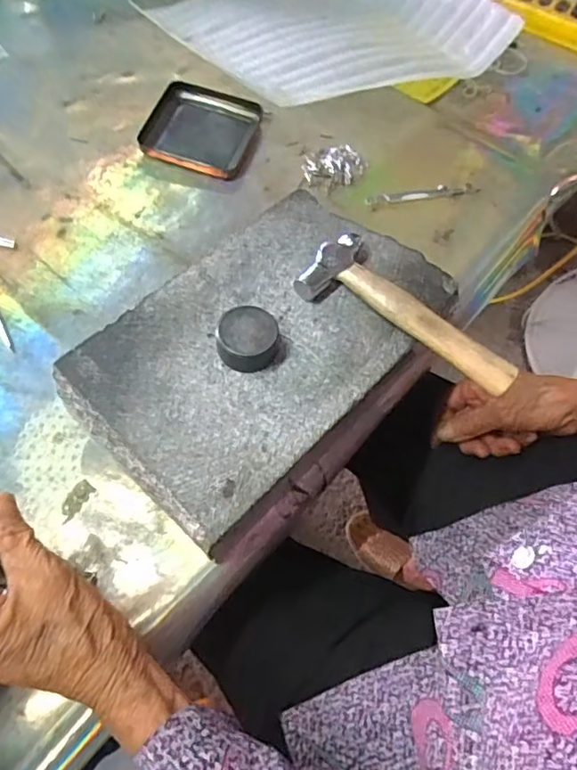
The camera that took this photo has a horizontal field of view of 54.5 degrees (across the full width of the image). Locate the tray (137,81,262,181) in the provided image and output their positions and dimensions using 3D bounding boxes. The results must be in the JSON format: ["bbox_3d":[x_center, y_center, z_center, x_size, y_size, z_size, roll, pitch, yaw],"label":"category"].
[{"bbox_3d":[-0.085,-0.243,0.532,0.109,0.016,0.105,13,62,3],"label":"tray"}]

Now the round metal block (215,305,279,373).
[{"bbox_3d":[-0.026,-0.029,0.356,0.037,0.023,0.035,2,62,-3],"label":"round metal block"}]

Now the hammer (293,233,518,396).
[{"bbox_3d":[0.079,-0.046,0.372,0.148,0.016,0.051,35,64,14],"label":"hammer"}]

